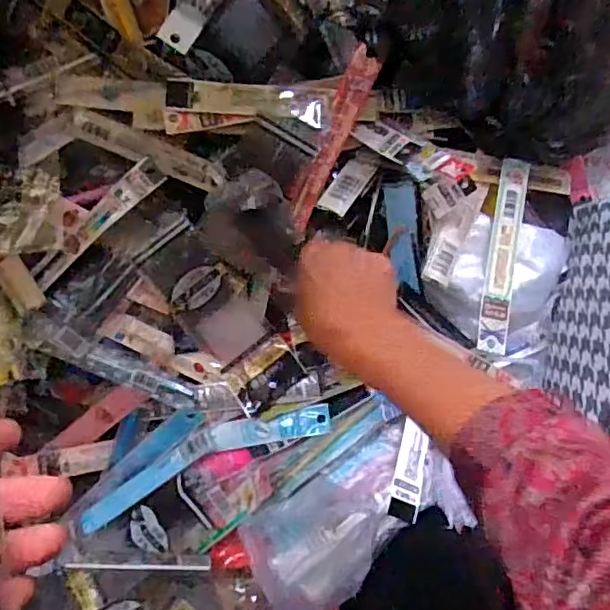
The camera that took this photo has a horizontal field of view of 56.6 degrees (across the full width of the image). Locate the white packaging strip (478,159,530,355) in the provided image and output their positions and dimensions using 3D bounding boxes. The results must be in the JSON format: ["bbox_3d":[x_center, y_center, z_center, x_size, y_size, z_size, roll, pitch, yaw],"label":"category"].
[{"bbox_3d":[0.172,-0.045,0.491,0.026,0.004,0.175,10,78,5],"label":"white packaging strip"}]

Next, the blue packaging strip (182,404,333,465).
[{"bbox_3d":[-0.044,0.111,0.491,0.133,0.023,0.025,-14,90,-3],"label":"blue packaging strip"}]

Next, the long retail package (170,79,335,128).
[{"bbox_3d":[-0.046,-0.170,0.470,0.136,0.004,0.031,5,89,-3],"label":"long retail package"}]

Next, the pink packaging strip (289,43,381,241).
[{"bbox_3d":[0.020,-0.135,0.471,0.025,0.013,0.157,24,89,-2],"label":"pink packaging strip"}]

